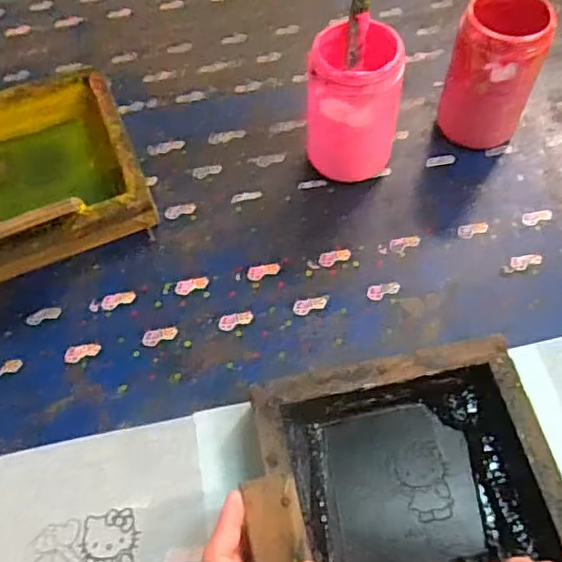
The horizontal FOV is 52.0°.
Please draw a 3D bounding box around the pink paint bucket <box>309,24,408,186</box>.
[{"bbox_3d":[0.077,-0.186,0.616,0.095,0.153,0.093,-1,57,2],"label":"pink paint bucket"}]

